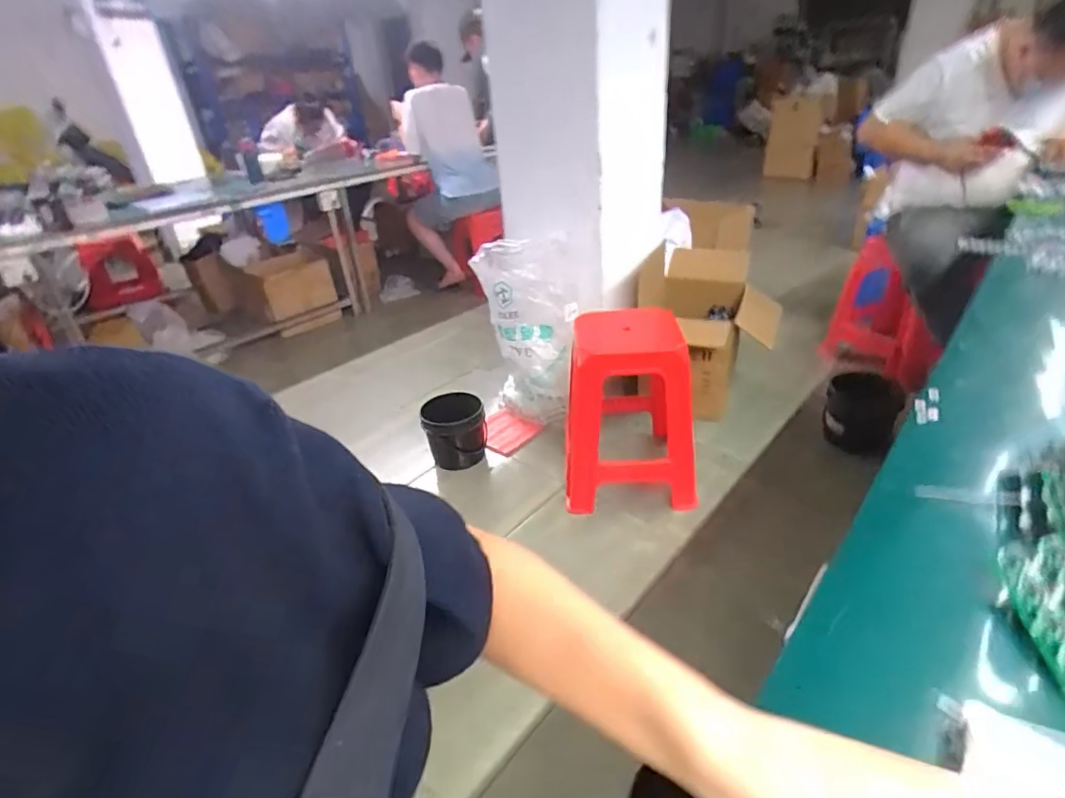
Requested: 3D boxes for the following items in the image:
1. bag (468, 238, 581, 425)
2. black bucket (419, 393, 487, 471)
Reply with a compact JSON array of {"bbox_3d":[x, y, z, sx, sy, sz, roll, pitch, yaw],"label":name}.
[{"bbox_3d":[-0.006,-0.210,1.746,0.284,0.542,0.297,-7,30,-2],"label":"bag"},{"bbox_3d":[-0.238,0.105,1.717,0.181,0.205,0.181,-5,30,3],"label":"black bucket"}]

